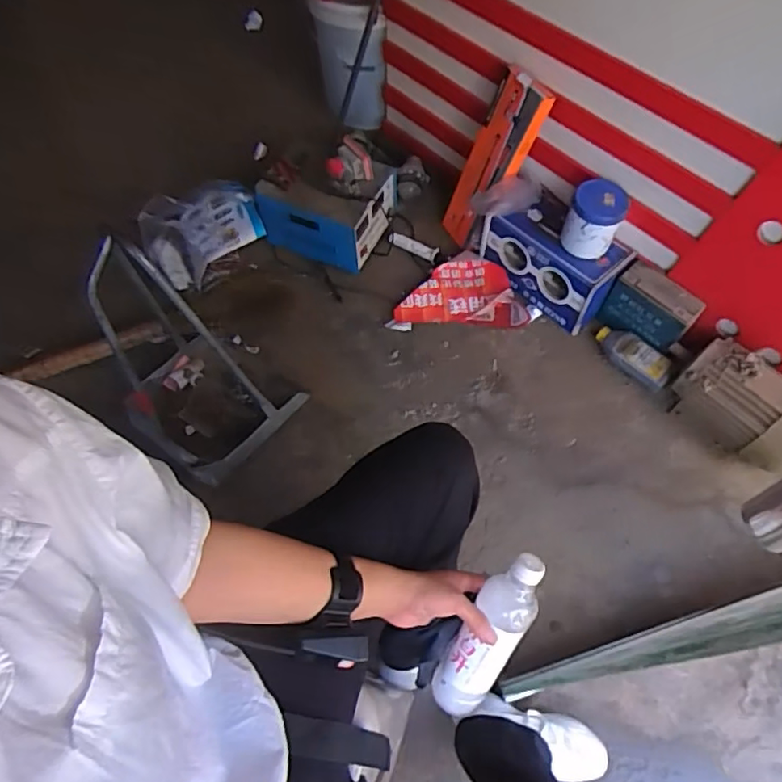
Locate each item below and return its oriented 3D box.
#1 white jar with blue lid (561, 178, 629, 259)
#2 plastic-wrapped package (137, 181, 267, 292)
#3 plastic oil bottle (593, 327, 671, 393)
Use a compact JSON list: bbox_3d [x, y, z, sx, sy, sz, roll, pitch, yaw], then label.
[{"bbox_3d":[0.456,-0.391,1.312,0.113,0.133,0.133,18,64,11],"label":"white jar with blue lid"},{"bbox_3d":[-0.473,-0.397,1.470,0.285,0.113,0.218,-27,64,-13],"label":"plastic-wrapped package"},{"bbox_3d":[0.569,-0.081,1.379,0.071,0.053,0.190,-40,68,-18],"label":"plastic oil bottle"}]

